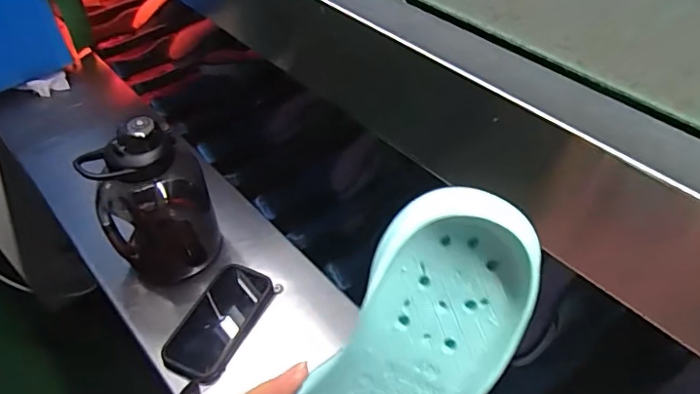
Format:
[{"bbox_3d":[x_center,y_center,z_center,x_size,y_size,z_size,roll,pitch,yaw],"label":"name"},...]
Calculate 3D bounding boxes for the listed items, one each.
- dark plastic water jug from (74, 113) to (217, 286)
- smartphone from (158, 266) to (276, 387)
[{"bbox_3d":[-0.254,0.005,0.704,0.133,0.219,0.102,-21,48,-16],"label":"dark plastic water jug"},{"bbox_3d":[-0.169,0.157,0.697,0.088,0.013,0.159,17,49,19],"label":"smartphone"}]

